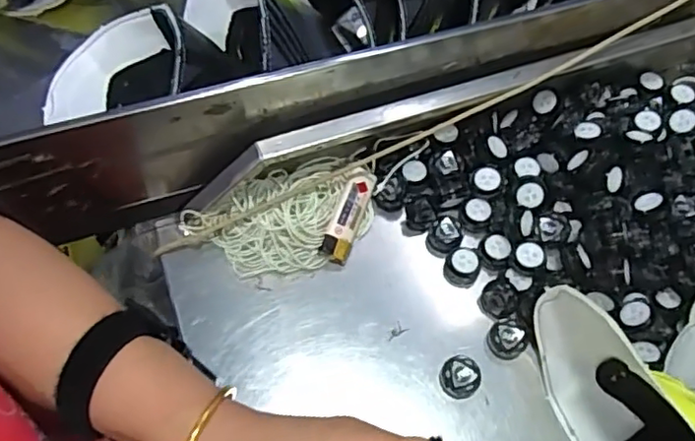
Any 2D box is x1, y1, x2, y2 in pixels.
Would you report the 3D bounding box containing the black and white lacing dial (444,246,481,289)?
[{"bbox_3d":[0.090,0.037,0.476,0.026,0.021,0.026,0,64,-1],"label":"black and white lacing dial"}]

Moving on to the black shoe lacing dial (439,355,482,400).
[{"bbox_3d":[0.080,0.112,0.433,0.028,0.009,0.028,-7,65,-5],"label":"black shoe lacing dial"}]

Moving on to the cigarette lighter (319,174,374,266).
[{"bbox_3d":[-0.001,-0.003,0.485,0.023,0.014,0.075,17,65,7],"label":"cigarette lighter"}]

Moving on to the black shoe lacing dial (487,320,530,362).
[{"bbox_3d":[0.119,0.088,0.448,0.027,0.015,0.027,0,64,-1],"label":"black shoe lacing dial"}]

